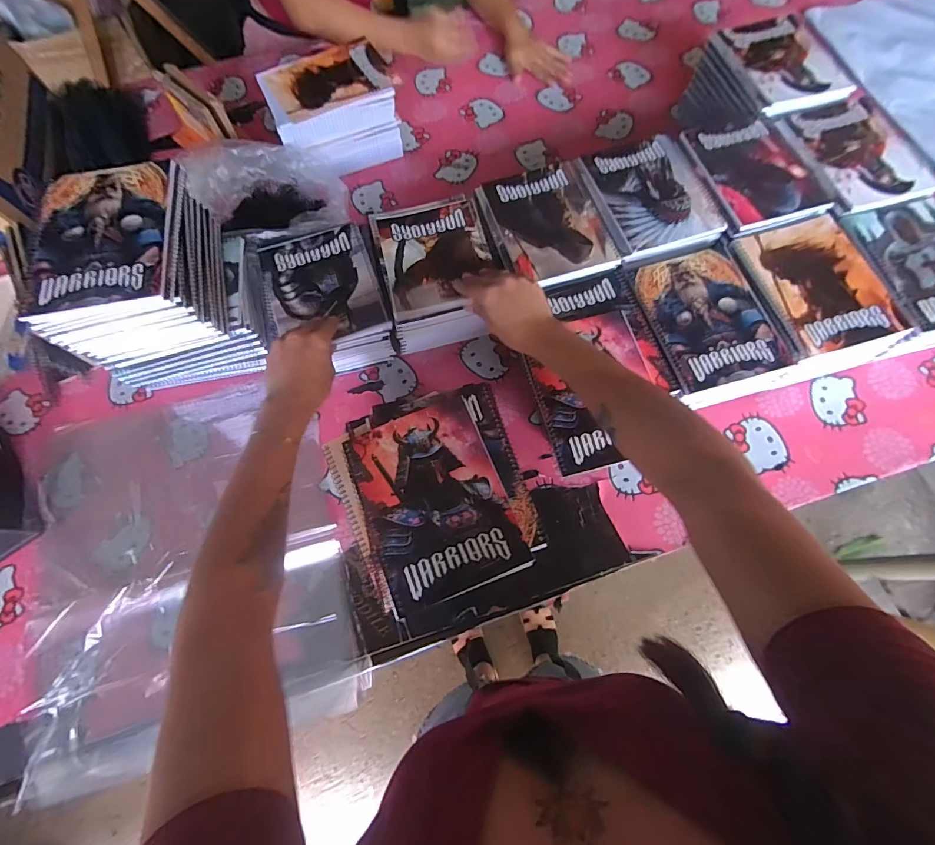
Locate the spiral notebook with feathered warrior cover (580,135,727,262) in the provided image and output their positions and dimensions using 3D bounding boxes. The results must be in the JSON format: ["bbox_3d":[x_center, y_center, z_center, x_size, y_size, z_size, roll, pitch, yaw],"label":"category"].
[{"bbox_3d":[0.272,-0.336,0.634,0.160,0.011,0.207,-14,70,-4],"label":"spiral notebook with feathered warrior cover"}]

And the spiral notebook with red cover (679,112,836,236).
[{"bbox_3d":[0.425,-0.378,0.643,0.161,0.013,0.202,-16,70,-4],"label":"spiral notebook with red cover"}]

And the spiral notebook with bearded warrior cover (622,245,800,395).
[{"bbox_3d":[0.315,-0.143,0.570,0.157,0.008,0.193,-16,70,-4],"label":"spiral notebook with bearded warrior cover"}]

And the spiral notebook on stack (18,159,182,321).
[{"bbox_3d":[-0.408,-0.215,0.488,0.147,0.012,0.201,-10,70,-2],"label":"spiral notebook on stack"}]

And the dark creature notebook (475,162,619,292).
[{"bbox_3d":[0.114,-0.291,0.625,0.152,0.011,0.203,-16,70,-4],"label":"dark creature notebook"}]

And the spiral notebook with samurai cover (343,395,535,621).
[{"bbox_3d":[-0.037,0.081,0.457,0.144,0.008,0.195,-21,71,-6],"label":"spiral notebook with samurai cover"}]

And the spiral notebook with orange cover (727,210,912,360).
[{"bbox_3d":[0.469,-0.189,0.577,0.154,0.012,0.194,-14,70,-4],"label":"spiral notebook with orange cover"}]

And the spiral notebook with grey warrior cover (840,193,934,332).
[{"bbox_3d":[0.621,-0.219,0.583,0.147,0.019,0.189,-14,70,-3],"label":"spiral notebook with grey warrior cover"}]

